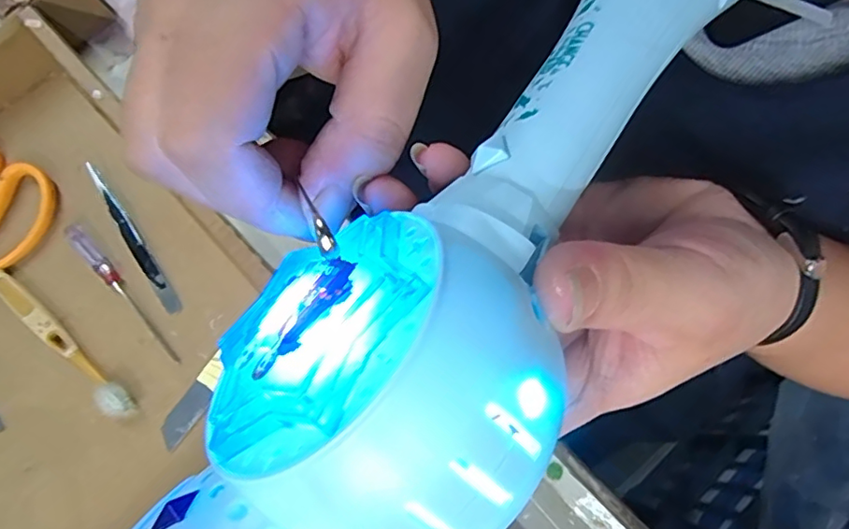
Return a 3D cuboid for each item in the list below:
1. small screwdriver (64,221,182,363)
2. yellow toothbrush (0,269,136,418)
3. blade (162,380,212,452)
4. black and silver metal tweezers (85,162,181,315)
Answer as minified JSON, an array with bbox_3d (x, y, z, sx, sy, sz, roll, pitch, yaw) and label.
[{"bbox_3d":[-0.205,0.019,0.386,0.012,0.009,0.122,-41,80,-9],"label":"small screwdriver"},{"bbox_3d":[-0.242,0.052,0.376,0.136,0.013,0.017,41,79,9],"label":"yellow toothbrush"},{"bbox_3d":[-0.159,0.099,0.375,0.019,0.004,0.044,33,78,8],"label":"blade"},{"bbox_3d":[-0.204,-0.019,0.395,0.010,0.009,0.123,-33,78,-8],"label":"black and silver metal tweezers"}]

